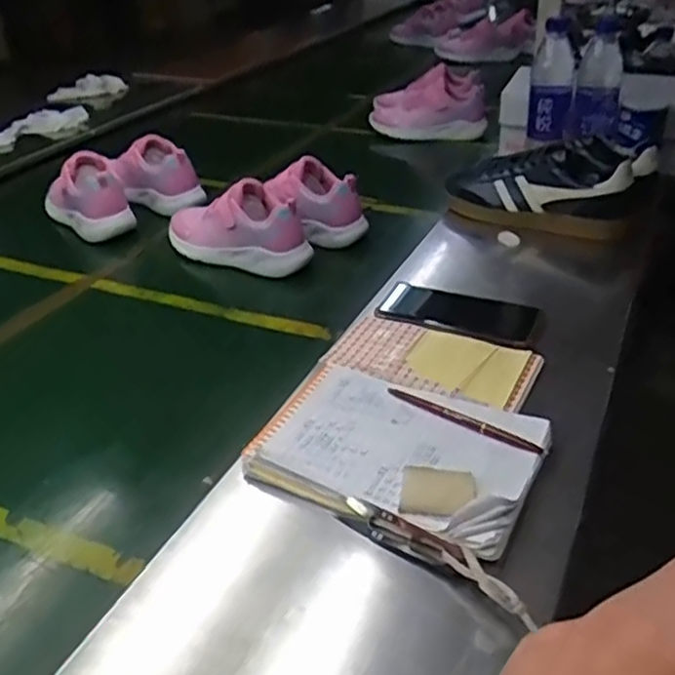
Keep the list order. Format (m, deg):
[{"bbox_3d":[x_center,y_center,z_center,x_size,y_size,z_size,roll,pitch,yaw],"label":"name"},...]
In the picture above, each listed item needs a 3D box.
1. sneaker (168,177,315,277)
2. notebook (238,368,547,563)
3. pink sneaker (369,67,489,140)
[{"bbox_3d":[-0.133,-0.144,0.928,0.206,0.110,0.071,16,39,24],"label":"sneaker"},{"bbox_3d":[0.047,0.090,0.579,0.216,0.018,0.156,13,37,27],"label":"notebook"},{"bbox_3d":[0.168,-0.434,1.340,0.230,0.107,0.123,13,36,26],"label":"pink sneaker"}]

